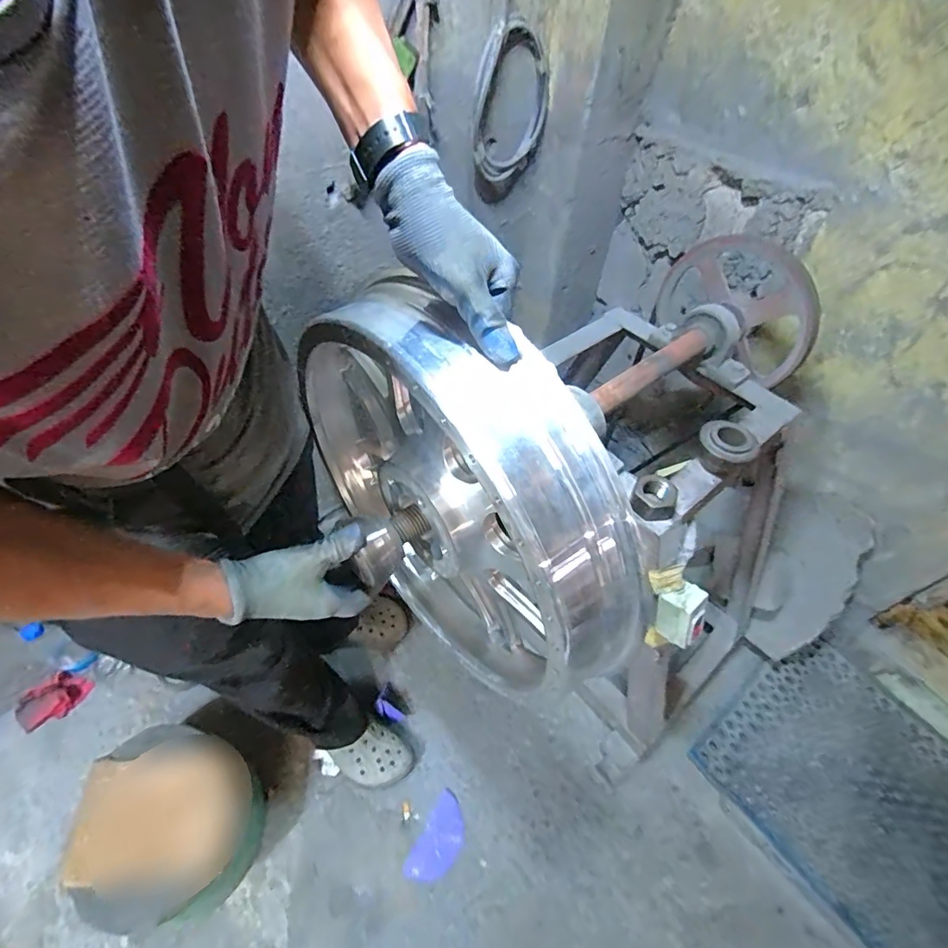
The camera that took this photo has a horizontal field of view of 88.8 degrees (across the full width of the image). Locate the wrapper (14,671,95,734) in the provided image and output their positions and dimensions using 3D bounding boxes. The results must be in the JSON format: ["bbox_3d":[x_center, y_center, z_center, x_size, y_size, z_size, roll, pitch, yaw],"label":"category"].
[{"bbox_3d":[-0.842,0.452,0.967,0.074,0.032,0.118,34,58,20],"label":"wrapper"}]

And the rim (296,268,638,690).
[{"bbox_3d":[-0.033,0.041,0.576,0.098,0.471,0.465,-35,63,-25],"label":"rim"}]

